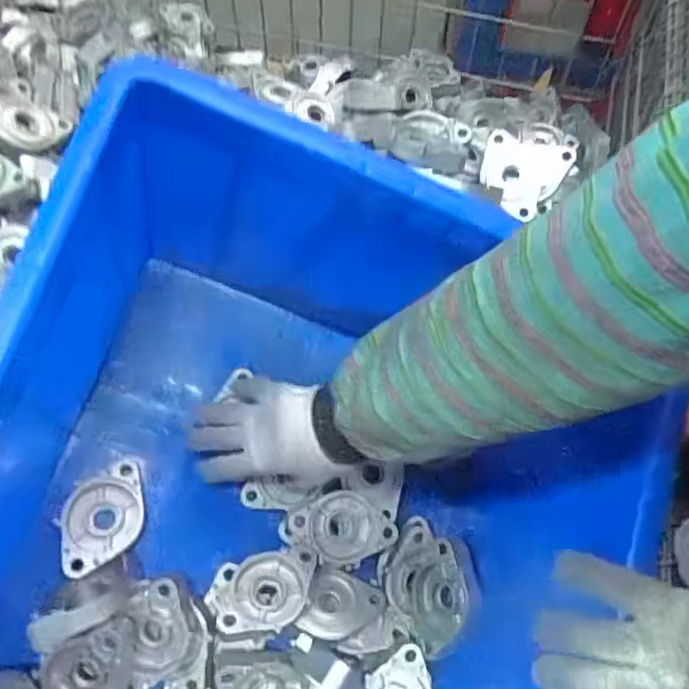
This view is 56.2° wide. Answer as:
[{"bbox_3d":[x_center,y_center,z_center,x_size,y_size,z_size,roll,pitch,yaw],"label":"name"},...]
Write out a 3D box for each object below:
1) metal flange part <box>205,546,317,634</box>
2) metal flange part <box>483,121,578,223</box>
[{"bbox_3d":[-0.070,0.209,0.545,0.091,0.032,0.065,-7,48,-3],"label":"metal flange part"},{"bbox_3d":[0.190,-0.191,0.687,0.085,0.034,0.105,30,64,15],"label":"metal flange part"}]

